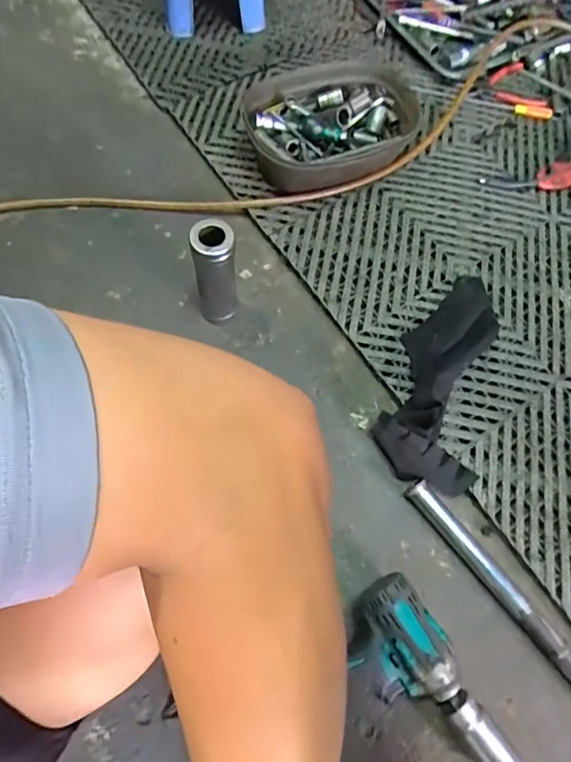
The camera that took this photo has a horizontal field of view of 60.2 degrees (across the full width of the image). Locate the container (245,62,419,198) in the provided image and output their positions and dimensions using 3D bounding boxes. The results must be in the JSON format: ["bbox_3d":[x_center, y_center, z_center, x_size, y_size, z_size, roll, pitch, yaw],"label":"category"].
[{"bbox_3d":[0.078,-0.403,0.781,0.267,0.078,0.188,-15,70,-9],"label":"container"}]

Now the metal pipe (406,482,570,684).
[{"bbox_3d":[0.294,0.290,0.544,0.030,0.023,0.433,-37,75,-16],"label":"metal pipe"}]

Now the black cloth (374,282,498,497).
[{"bbox_3d":[0.208,-0.024,0.641,0.131,0.062,0.313,16,68,3],"label":"black cloth"}]

